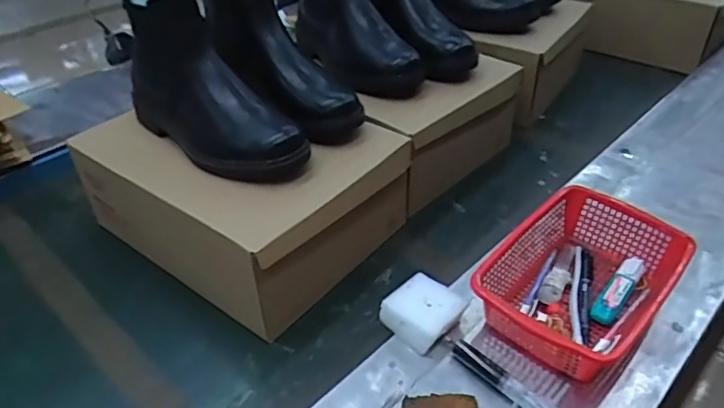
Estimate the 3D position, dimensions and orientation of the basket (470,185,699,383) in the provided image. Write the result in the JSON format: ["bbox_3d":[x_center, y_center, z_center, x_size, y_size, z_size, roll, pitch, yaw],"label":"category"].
[{"bbox_3d":[0.226,0.080,0.600,0.151,0.074,0.220,28,46,34],"label":"basket"}]

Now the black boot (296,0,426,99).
[{"bbox_3d":[-0.016,-0.263,0.797,0.093,0.176,0.251,-19,40,-20],"label":"black boot"}]

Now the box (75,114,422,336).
[{"bbox_3d":[-0.144,-0.019,0.722,0.327,0.143,0.246,23,44,30],"label":"box"}]

